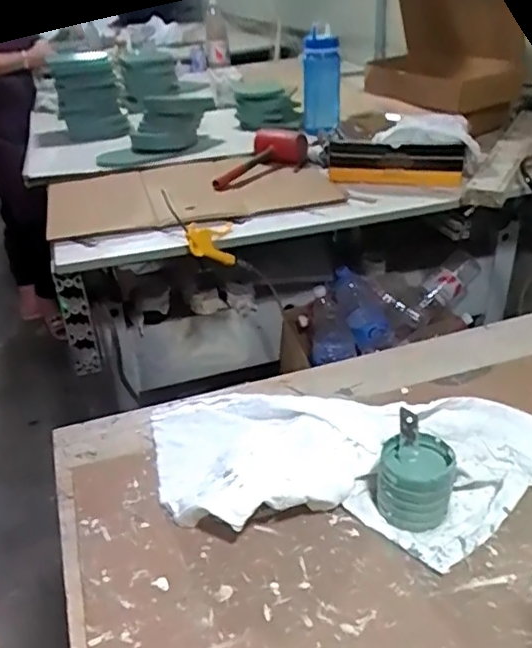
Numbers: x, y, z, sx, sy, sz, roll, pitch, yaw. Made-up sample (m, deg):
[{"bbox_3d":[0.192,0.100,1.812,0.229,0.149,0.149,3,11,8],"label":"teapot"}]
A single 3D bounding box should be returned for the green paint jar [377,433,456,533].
[{"bbox_3d":[0.134,0.144,0.560,0.065,0.060,0.062,-2,32,1],"label":"green paint jar"}]

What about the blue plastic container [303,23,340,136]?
[{"bbox_3d":[0.145,-0.637,1.617,0.092,0.249,0.095,0,32,4],"label":"blue plastic container"}]

